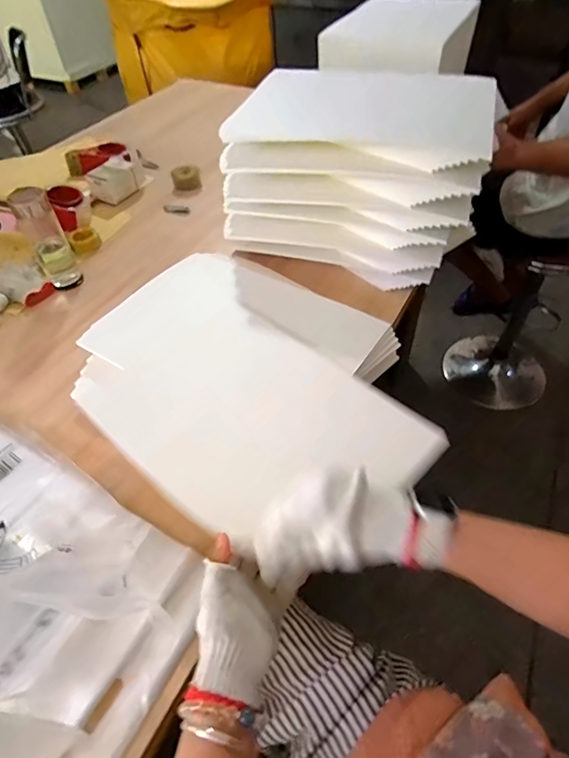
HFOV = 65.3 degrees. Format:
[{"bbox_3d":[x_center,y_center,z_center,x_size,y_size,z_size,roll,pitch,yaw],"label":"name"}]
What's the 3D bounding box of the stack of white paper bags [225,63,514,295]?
[{"bbox_3d":[0.120,-0.367,0.830,0.434,0.244,0.232,14,51,14],"label":"stack of white paper bags"}]

